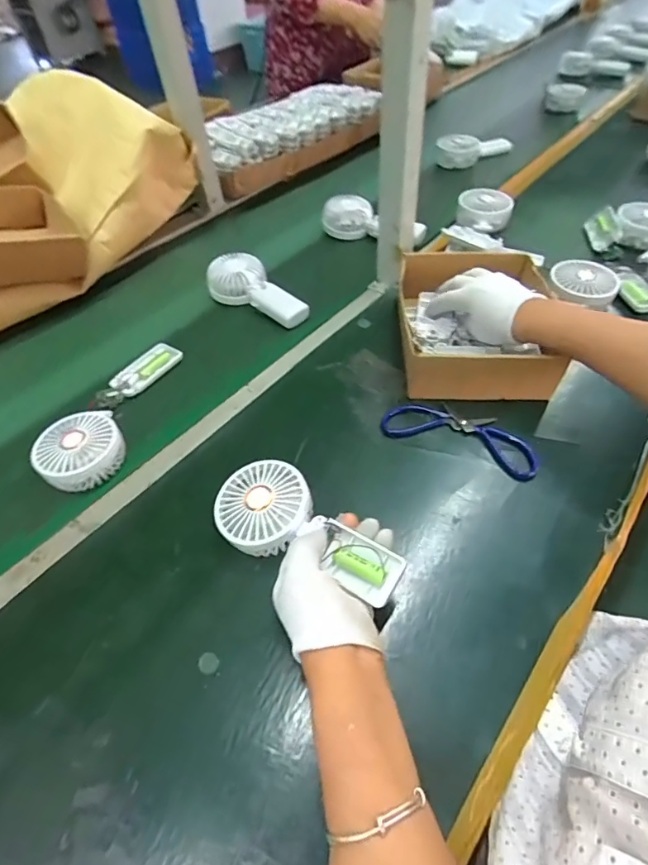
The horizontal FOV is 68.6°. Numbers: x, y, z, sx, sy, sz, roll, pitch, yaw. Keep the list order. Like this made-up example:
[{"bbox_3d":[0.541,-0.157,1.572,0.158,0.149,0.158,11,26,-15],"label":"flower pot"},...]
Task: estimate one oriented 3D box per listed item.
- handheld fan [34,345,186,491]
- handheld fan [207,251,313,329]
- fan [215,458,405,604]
[{"bbox_3d":[-0.258,-0.034,0.578,0.087,0.039,0.240,5,50,9],"label":"handheld fan"},{"bbox_3d":[-0.100,-0.211,0.707,0.079,0.054,0.165,-35,55,-23],"label":"handheld fan"},{"bbox_3d":[-0.016,0.088,0.430,0.181,0.031,0.082,24,56,19],"label":"fan"}]

